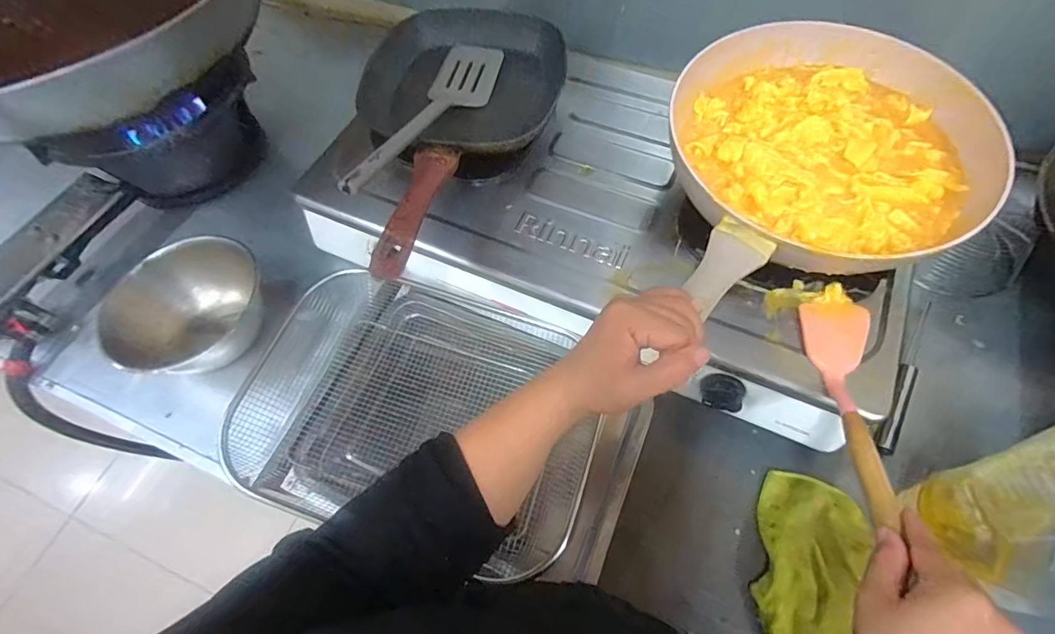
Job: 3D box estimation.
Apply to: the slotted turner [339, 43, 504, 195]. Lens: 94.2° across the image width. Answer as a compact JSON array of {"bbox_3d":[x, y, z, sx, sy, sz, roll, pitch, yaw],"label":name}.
[{"bbox_3d":[-0.122,-0.229,0.549,0.074,0.046,0.303,19,49,12],"label":"slotted turner"}]

